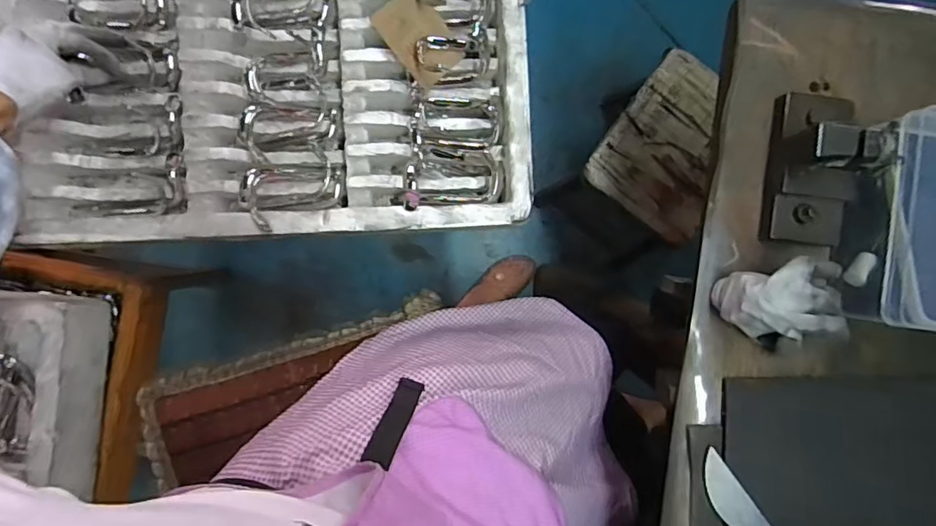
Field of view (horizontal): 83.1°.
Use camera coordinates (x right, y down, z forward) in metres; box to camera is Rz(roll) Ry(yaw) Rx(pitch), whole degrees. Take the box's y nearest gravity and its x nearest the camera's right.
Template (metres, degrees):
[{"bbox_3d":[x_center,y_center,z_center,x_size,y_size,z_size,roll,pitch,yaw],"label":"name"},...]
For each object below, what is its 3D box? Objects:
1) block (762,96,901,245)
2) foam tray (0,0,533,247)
[{"bbox_3d":[0.307,-0.083,0.448,0.072,0.070,0.131,5,89,-2],"label":"block"},{"bbox_3d":[-0.209,-0.299,0.586,0.541,0.076,0.553,-4,89,-2],"label":"foam tray"}]

